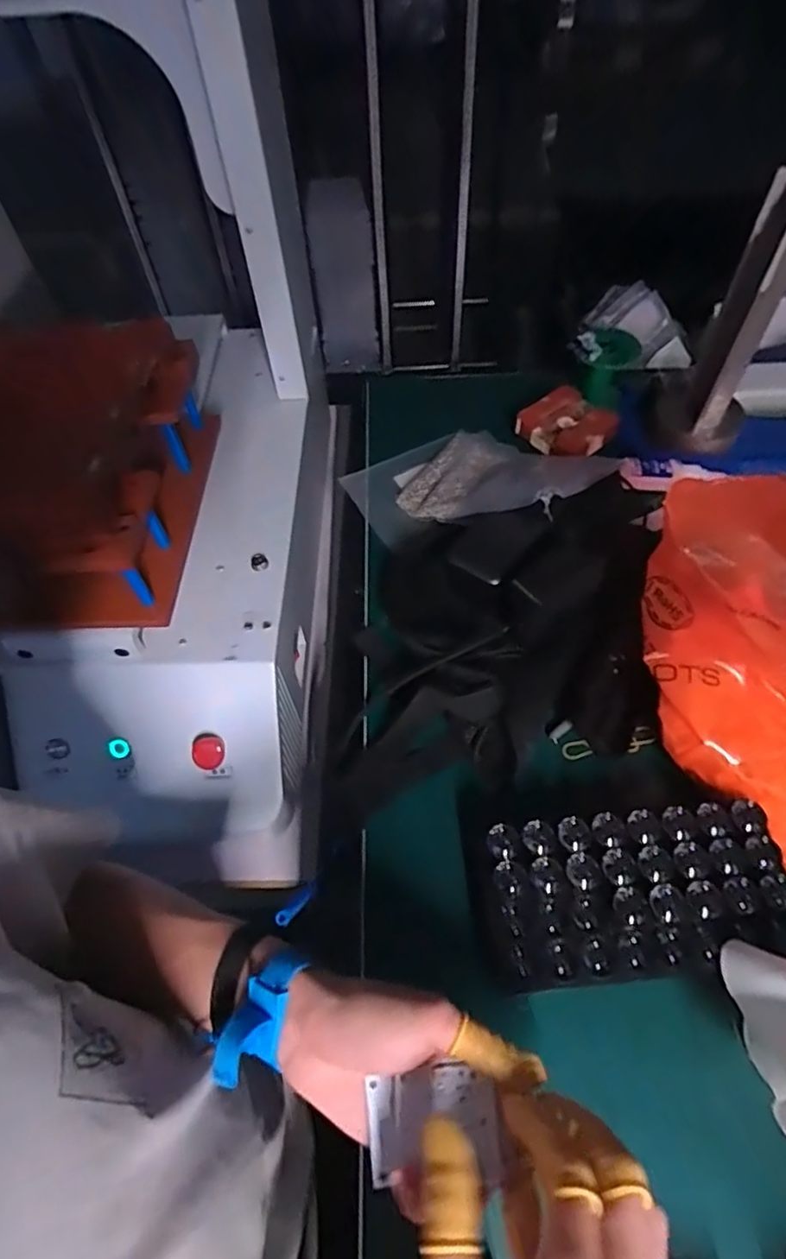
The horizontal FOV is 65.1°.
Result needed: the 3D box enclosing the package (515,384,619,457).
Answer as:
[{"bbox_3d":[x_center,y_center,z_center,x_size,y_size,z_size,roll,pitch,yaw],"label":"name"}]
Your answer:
[{"bbox_3d":[0.192,-0.222,0.670,0.085,0.027,0.086,-41,64,-21],"label":"package"}]

